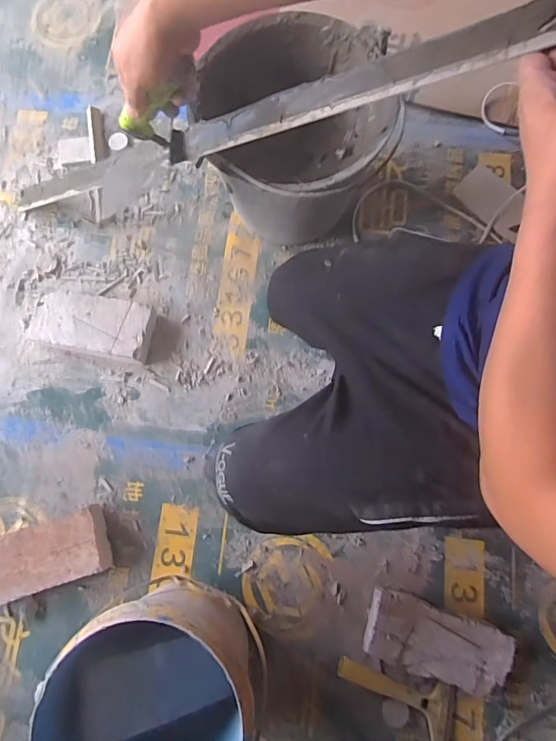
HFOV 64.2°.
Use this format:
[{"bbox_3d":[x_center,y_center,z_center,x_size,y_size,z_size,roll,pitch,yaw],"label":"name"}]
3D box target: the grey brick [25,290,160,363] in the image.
[{"bbox_3d":[-0.346,-0.084,0.835,0.228,0.052,0.109,10,78,2],"label":"grey brick"}]

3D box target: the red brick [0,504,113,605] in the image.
[{"bbox_3d":[-0.402,0.313,0.743,0.230,0.056,0.107,-17,78,-3],"label":"red brick"}]

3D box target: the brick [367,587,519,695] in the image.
[{"bbox_3d":[0.250,0.428,0.706,0.219,0.057,0.099,16,78,4],"label":"brick"}]

